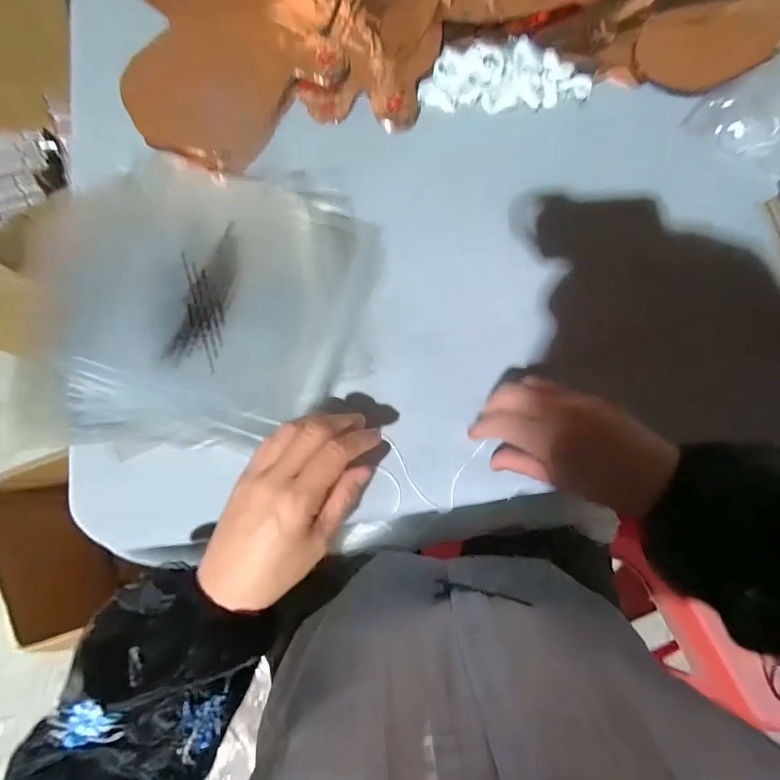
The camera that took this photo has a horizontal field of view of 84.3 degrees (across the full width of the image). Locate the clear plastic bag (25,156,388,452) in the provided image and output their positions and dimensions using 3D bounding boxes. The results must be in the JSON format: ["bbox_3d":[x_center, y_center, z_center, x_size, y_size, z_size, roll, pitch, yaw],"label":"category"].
[{"bbox_3d":[-0.155,-0.076,0.368,0.275,0.013,0.247,4,78,-1],"label":"clear plastic bag"}]

